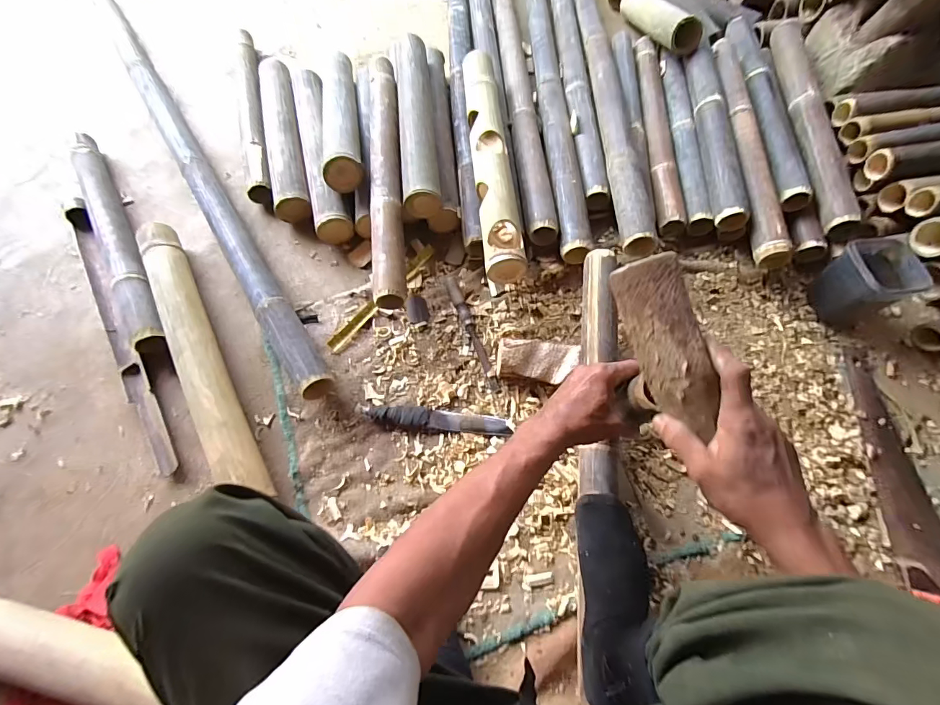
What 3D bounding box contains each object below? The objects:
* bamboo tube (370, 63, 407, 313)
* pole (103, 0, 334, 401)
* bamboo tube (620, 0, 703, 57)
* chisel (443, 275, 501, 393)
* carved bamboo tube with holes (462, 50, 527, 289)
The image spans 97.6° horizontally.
[{"bbox_3d":[-0.174,-0.383,0.847,0.063,0.051,0.651,-6,66,-2],"label":"bamboo tube"},{"bbox_3d":[-0.645,-0.445,0.957,0.063,0.076,1.383,-32,69,-13],"label":"pole"},{"bbox_3d":[0.488,-0.904,1.105,0.075,0.080,0.399,-9,52,-4],"label":"bamboo tube"},{"bbox_3d":[0.004,-0.046,0.776,0.023,0.022,0.251,-21,67,-9],"label":"chisel"},{"bbox_3d":[0.040,-0.406,0.849,0.071,0.068,0.604,-5,66,-2],"label":"carved bamboo tube with holes"}]

